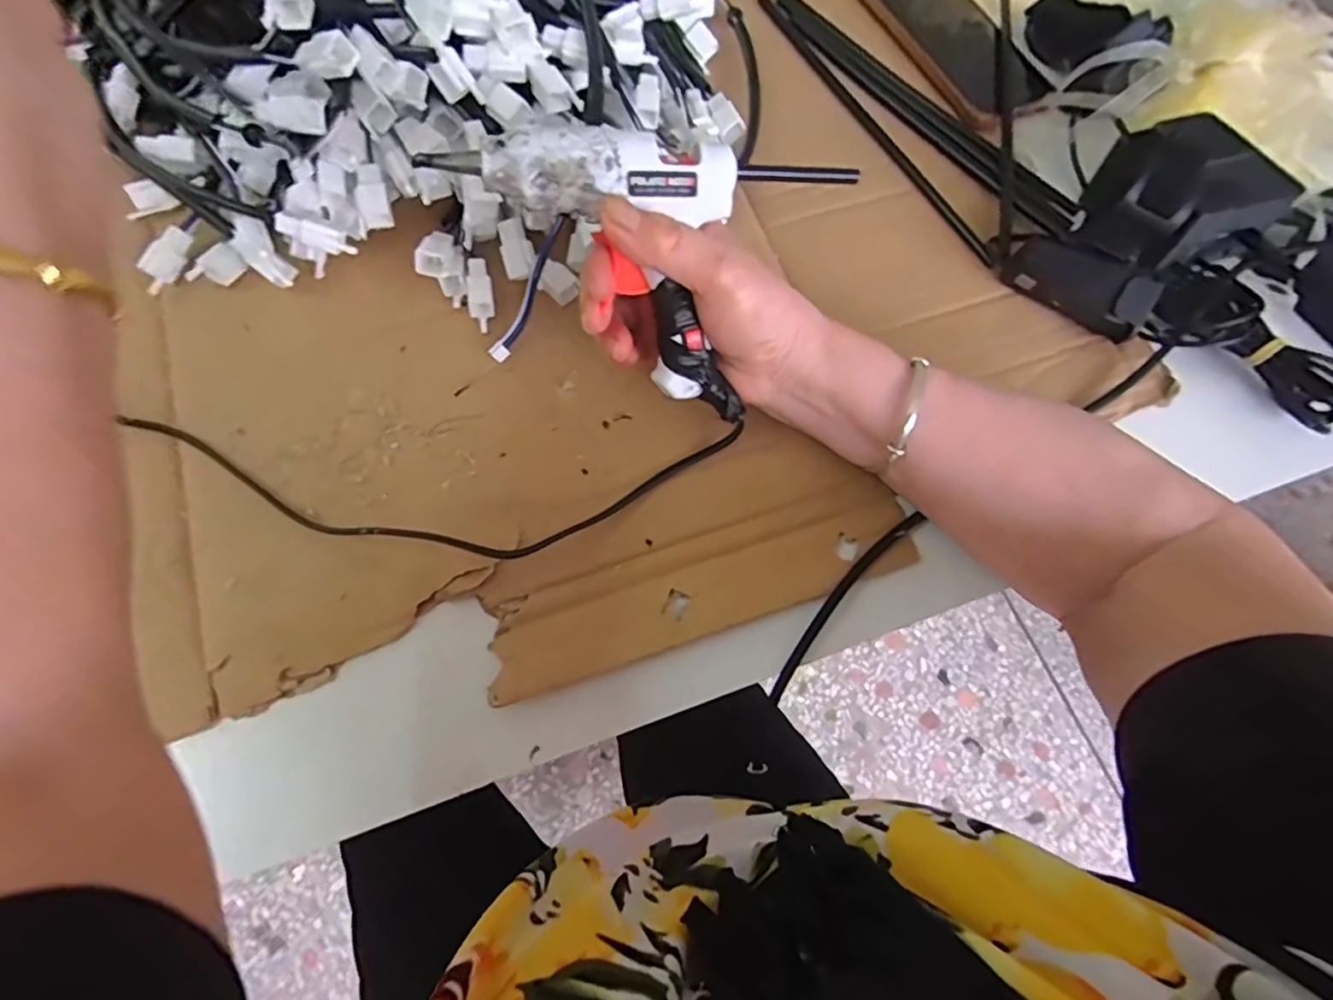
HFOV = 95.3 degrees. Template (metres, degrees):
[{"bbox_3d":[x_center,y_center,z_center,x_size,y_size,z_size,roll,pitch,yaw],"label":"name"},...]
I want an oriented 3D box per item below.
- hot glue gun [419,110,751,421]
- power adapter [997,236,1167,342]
[{"bbox_3d":[-0.003,-0.112,0.271,0.098,0.035,0.165,-43,114,3],"label":"hot glue gun"},{"bbox_3d":[0.233,-0.122,0.345,0.075,0.033,0.022,36,73,11],"label":"power adapter"}]

